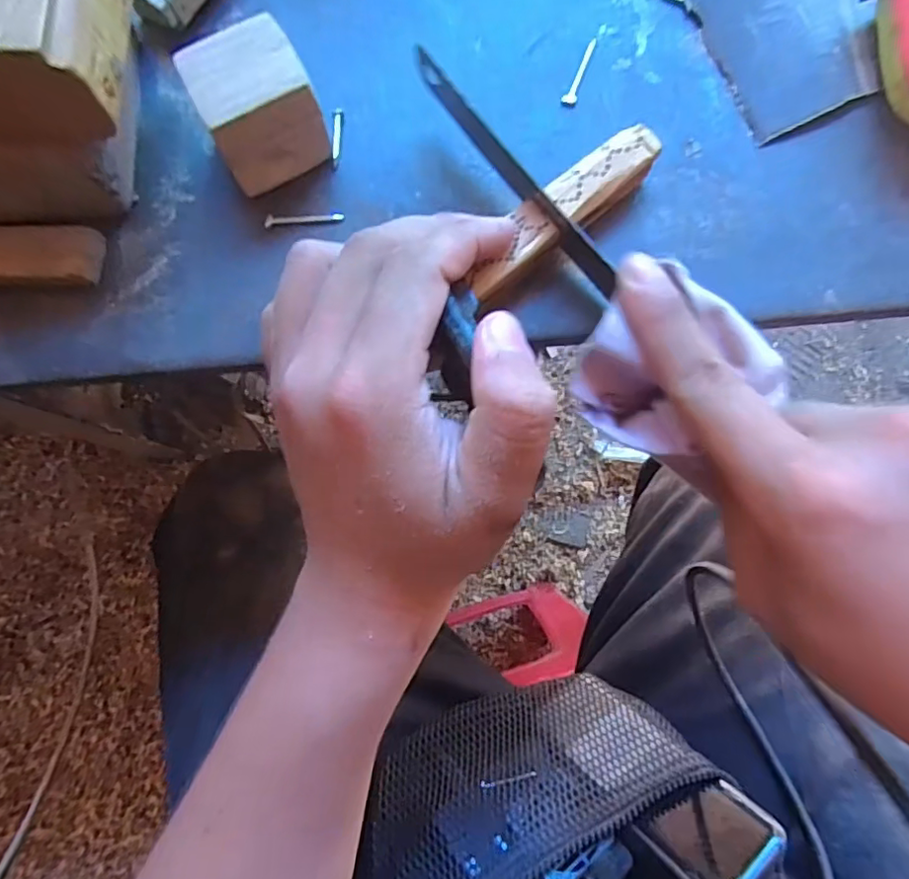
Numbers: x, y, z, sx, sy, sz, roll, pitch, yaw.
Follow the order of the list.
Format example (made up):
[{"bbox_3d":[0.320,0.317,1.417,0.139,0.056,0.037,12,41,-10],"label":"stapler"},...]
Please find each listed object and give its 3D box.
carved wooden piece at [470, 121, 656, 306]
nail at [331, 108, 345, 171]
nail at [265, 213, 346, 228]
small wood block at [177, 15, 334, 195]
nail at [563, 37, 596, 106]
[{"bbox_3d":[0.038,-0.081,0.204,0.085,0.009,0.020,-42,84,-4],"label":"carved wooden piece"},{"bbox_3d":[-0.047,-0.122,0.230,0.004,0.004,0.026,2,80,-1],"label":"nail"},{"bbox_3d":[-0.059,-0.086,0.225,0.031,0.004,0.005,1,80,-1],"label":"nail"},{"bbox_3d":[-0.072,-0.122,0.210,0.038,0.035,0.036,-27,81,-4],"label":"small wood block"},{"bbox_3d":[0.051,-0.148,0.228,0.005,0.004,0.032,24,81,3],"label":"nail"}]

